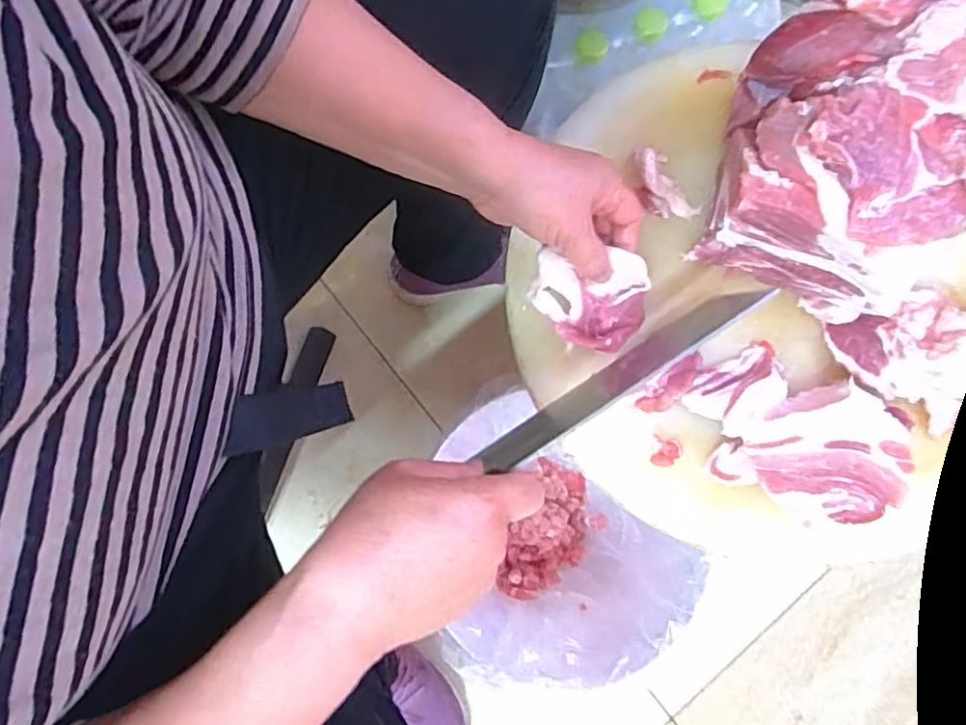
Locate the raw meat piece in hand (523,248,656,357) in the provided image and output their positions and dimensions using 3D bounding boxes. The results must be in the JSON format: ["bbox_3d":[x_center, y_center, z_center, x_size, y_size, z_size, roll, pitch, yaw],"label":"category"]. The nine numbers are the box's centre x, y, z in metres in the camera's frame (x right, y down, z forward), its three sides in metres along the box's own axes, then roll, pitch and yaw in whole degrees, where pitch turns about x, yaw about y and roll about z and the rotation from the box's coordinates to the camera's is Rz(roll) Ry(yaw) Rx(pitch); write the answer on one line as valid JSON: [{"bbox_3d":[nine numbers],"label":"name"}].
[{"bbox_3d":[0.073,-0.042,0.430,0.082,0.049,0.057,9,77,0],"label":"raw meat piece in hand"}]

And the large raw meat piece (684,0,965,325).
[{"bbox_3d":[0.255,-0.154,0.426,0.161,0.115,0.203,18,77,4],"label":"large raw meat piece"}]

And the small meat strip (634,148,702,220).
[{"bbox_3d":[0.138,-0.137,0.482,0.037,0.018,0.059,-28,78,-7],"label":"small meat strip"}]

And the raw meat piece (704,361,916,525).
[{"bbox_3d":[0.217,0.053,0.415,0.110,0.041,0.099,18,77,4],"label":"raw meat piece"}]

